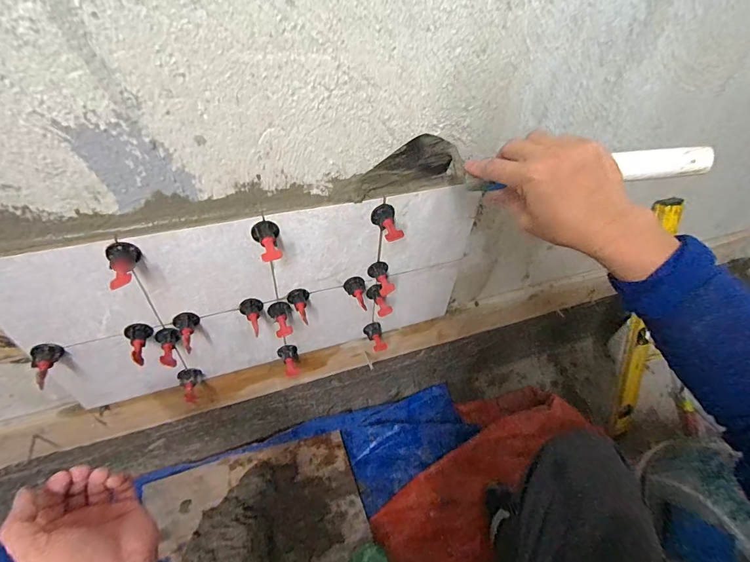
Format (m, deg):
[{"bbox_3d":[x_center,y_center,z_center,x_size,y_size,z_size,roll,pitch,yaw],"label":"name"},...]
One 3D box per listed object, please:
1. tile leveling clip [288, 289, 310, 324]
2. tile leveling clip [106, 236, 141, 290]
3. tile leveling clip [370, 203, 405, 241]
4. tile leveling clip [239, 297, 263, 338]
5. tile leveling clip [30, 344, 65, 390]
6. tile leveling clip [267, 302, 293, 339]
[{"bbox_3d":[-0.108,0.035,0.553,0.030,0.026,0.044,-4,48,-10],"label":"tile leveling clip"},{"bbox_3d":[-0.260,-0.013,0.409,0.030,0.038,0.051,-19,52,-22],"label":"tile leveling clip"},{"bbox_3d":[0.021,-0.073,0.499,0.033,0.026,0.048,-19,66,-22],"label":"tile leveling clip"},{"bbox_3d":[-0.164,0.048,0.531,0.030,0.026,0.045,-16,51,-19],"label":"tile leveling clip"},{"bbox_3d":[-0.387,0.099,0.461,0.029,0.028,0.044,-19,52,-22],"label":"tile leveling clip"},{"bbox_3d":[-0.133,0.056,0.559,0.032,0.032,0.045,-12,49,-16],"label":"tile leveling clip"}]

